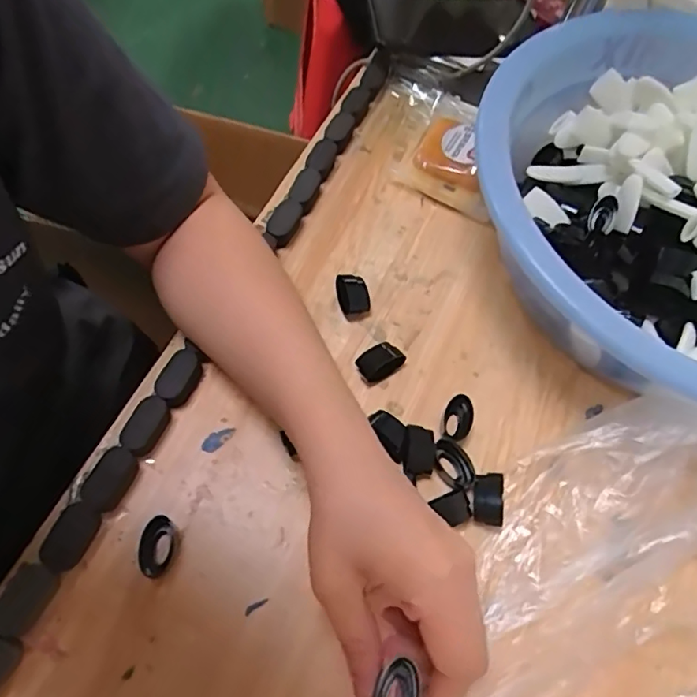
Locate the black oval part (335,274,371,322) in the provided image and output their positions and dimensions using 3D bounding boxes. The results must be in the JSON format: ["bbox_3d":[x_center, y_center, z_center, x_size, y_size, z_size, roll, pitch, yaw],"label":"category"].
[{"bbox_3d":[0.003,-0.039,0.415,0.025,0.023,0.029,1,64,-5],"label":"black oval part"}]

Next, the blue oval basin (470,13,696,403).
[{"bbox_3d":[0.249,-0.090,0.404,0.326,0.107,0.315,-40,74,-21],"label":"blue oval basin"}]

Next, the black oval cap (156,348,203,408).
[{"bbox_3d":[-0.115,0.020,0.371,0.018,0.020,0.038,27,65,8],"label":"black oval cap"}]

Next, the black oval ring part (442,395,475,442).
[{"bbox_3d":[0.075,0.049,0.378,0.019,0.013,0.033,21,64,5],"label":"black oval ring part"}]

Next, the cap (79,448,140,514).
[{"bbox_3d":[-0.145,0.082,0.334,0.020,0.023,0.037,23,64,6],"label":"cap"}]

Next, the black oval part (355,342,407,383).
[{"bbox_3d":[0.023,0.011,0.393,0.032,0.021,0.021,-31,71,-19],"label":"black oval part"}]

